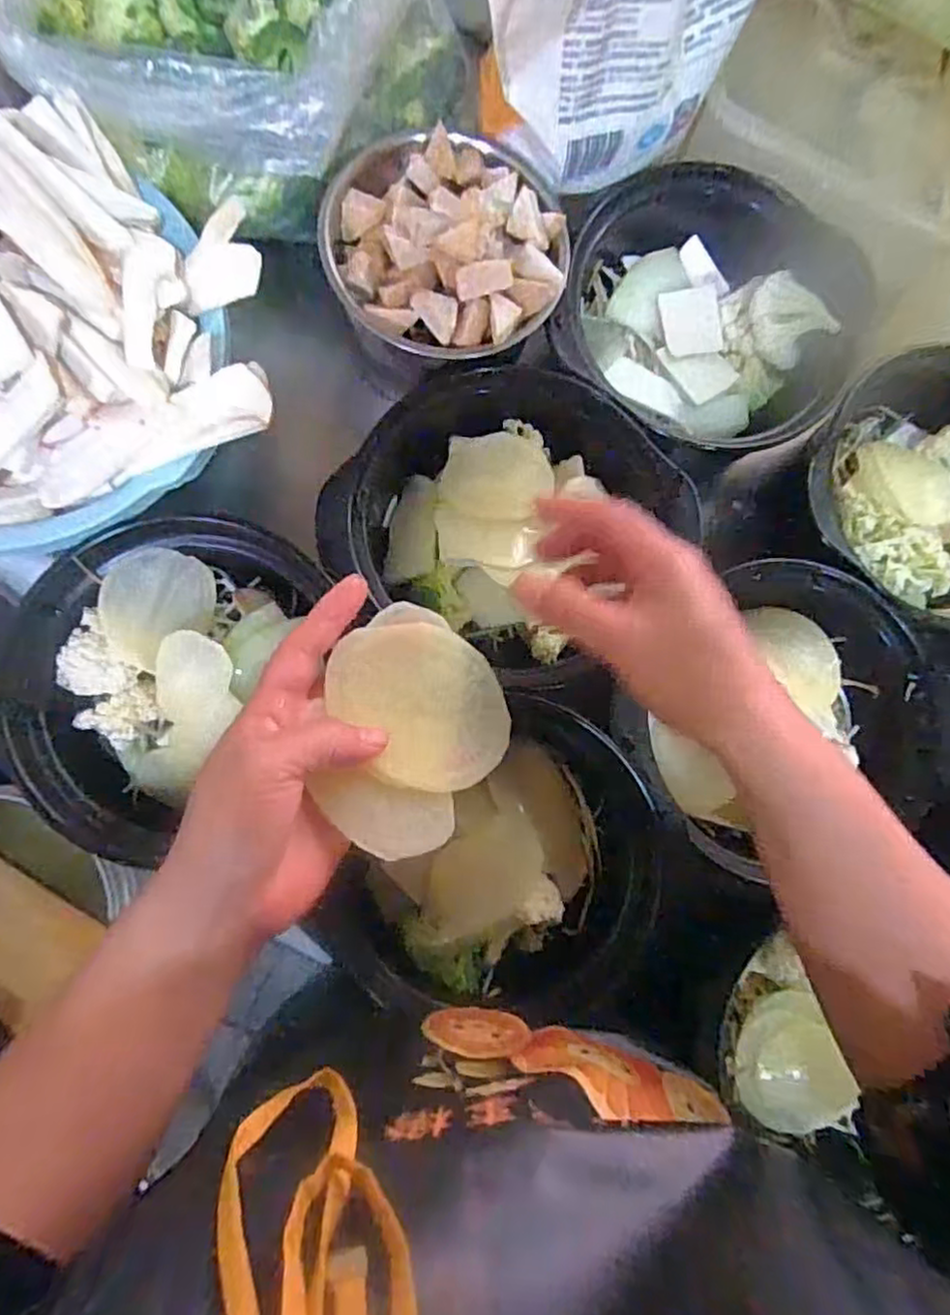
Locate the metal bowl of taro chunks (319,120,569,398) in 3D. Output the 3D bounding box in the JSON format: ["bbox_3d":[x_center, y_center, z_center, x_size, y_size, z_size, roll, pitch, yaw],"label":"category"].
[{"bbox_3d":[-0.018,-0.230,0.397,0.130,0.092,0.130,1,84,-7],"label":"metal bowl of taro chunks"}]

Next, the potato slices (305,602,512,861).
[{"bbox_3d":[-0.030,0.030,0.288,0.079,0.013,0.092,36,81,-2],"label":"potato slices"}]

